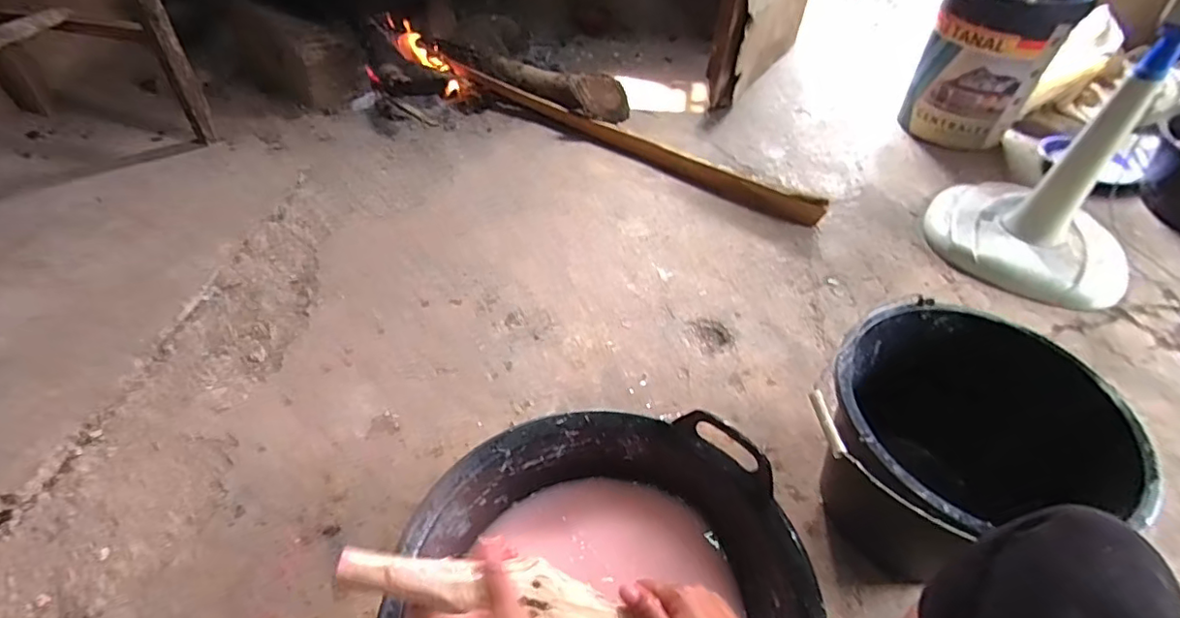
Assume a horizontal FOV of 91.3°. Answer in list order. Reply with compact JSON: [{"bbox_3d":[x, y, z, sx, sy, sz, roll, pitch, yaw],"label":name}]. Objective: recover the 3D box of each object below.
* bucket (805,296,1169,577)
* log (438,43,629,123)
[{"bbox_3d":[0.431,0.196,0.714,0.316,0.243,0.316,1,46,-1],"label":"bucket"},{"bbox_3d":[-0.160,-0.640,1.590,0.619,0.121,0.111,32,52,25],"label":"log"}]

